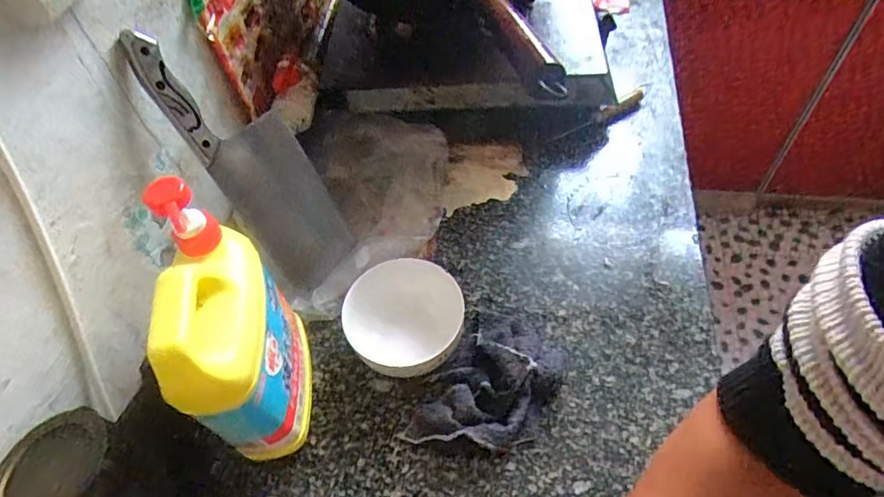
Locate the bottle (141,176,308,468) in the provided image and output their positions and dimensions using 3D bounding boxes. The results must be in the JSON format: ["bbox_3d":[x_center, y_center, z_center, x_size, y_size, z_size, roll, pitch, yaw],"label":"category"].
[{"bbox_3d":[-0.168,0.067,0.437,0.065,0.218,0.147,-12,54,-3],"label":"bottle"}]

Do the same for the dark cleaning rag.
[{"bbox_3d":[0.048,0.127,0.519,0.107,0.043,0.157,23,59,21],"label":"dark cleaning rag"}]

